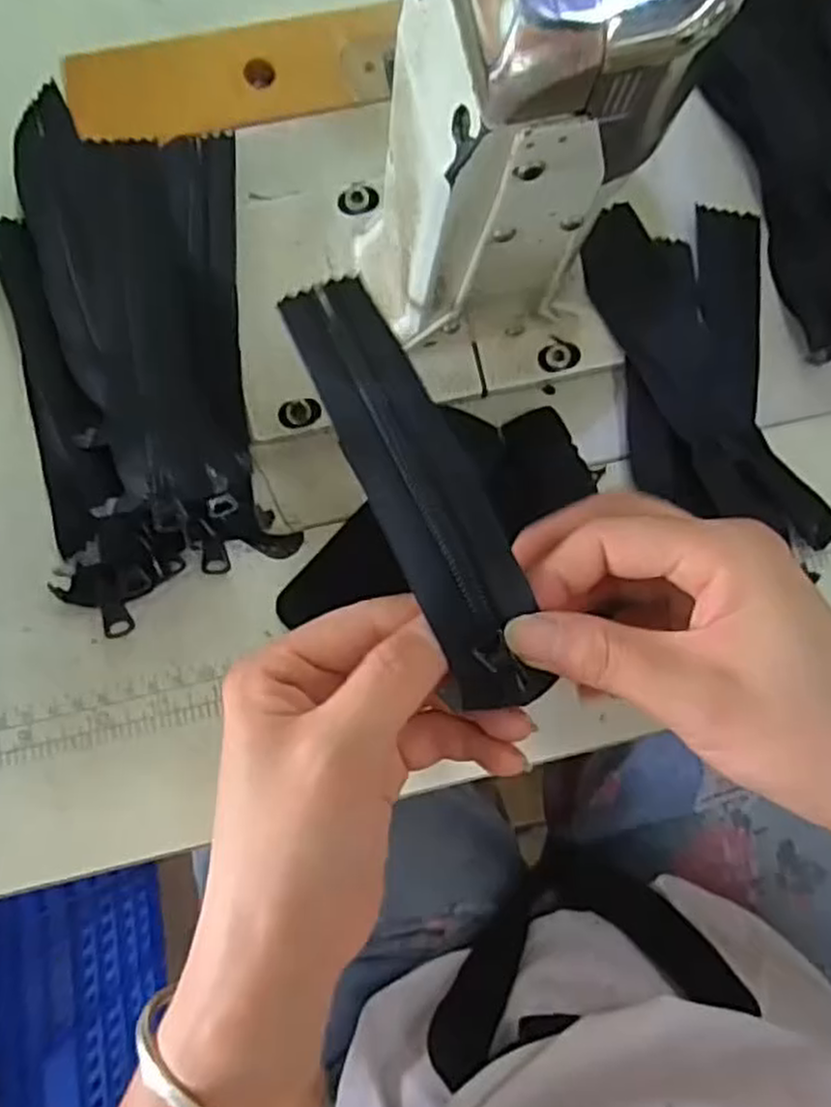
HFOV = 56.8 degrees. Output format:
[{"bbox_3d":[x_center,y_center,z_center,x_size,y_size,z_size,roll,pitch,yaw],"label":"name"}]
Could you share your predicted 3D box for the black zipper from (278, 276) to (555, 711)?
[{"bbox_3d":[-0.002,-0.027,0.254,0.033,0.025,0.160,-23,73,-6],"label":"black zipper"}]

